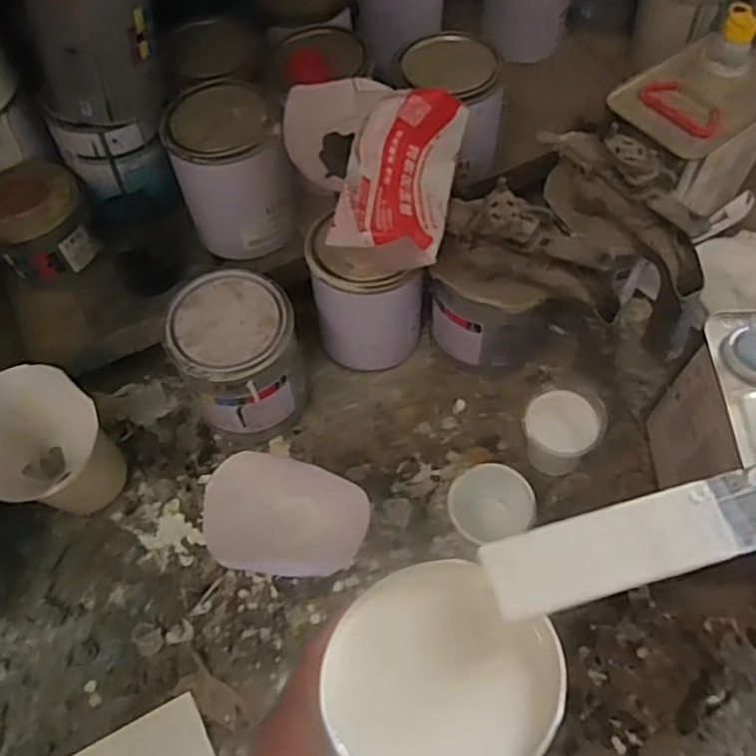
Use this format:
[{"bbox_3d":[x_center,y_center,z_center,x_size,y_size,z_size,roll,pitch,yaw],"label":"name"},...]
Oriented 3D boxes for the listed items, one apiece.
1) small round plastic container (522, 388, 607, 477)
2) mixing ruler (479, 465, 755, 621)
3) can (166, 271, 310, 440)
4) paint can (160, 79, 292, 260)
[{"bbox_3d":[0.161,0.053,0.631,0.068,0.079,0.061,10,63,6],"label":"small round plastic container"},{"bbox_3d":[0.210,0.038,0.292,0.337,0.005,0.032,-15,69,-3],"label":"mixing ruler"},{"bbox_3d":[-0.121,-0.013,0.642,0.100,0.138,0.104,-1,62,1],"label":"can"},{"bbox_3d":[-0.140,-0.205,0.680,0.102,0.126,0.120,-11,62,-3],"label":"paint can"}]

